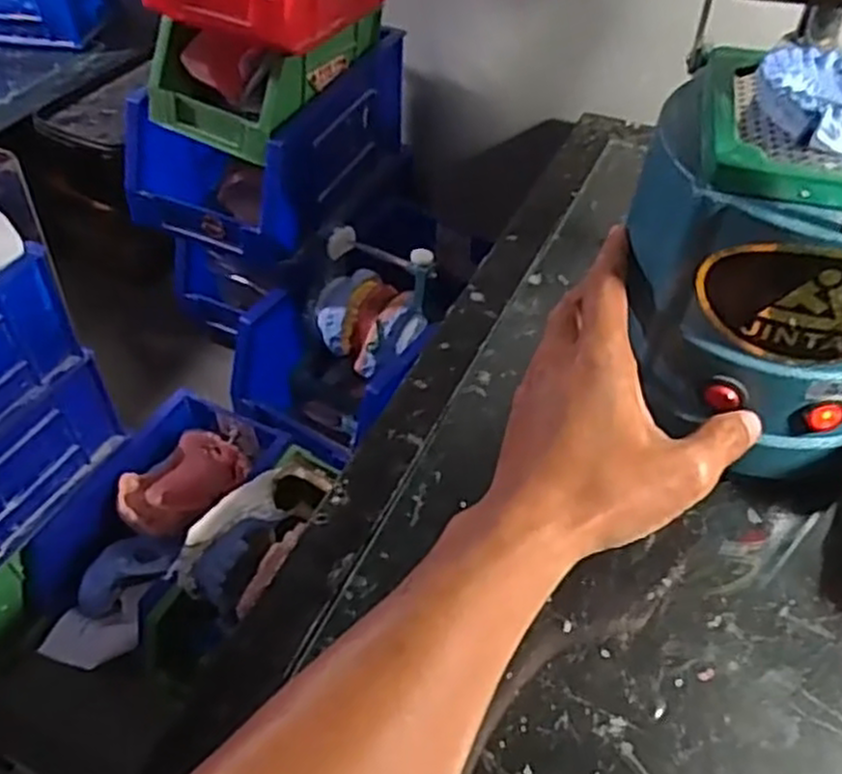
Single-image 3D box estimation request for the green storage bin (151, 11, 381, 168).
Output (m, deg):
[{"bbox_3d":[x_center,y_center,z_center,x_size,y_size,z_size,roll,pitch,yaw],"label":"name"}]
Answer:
[{"bbox_3d":[-0.112,-0.244,0.563,0.110,0.062,0.158,17,51,14],"label":"green storage bin"}]

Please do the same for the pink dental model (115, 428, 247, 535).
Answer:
[{"bbox_3d":[-0.165,0.064,0.528,0.054,0.028,0.084,35,57,27],"label":"pink dental model"}]

